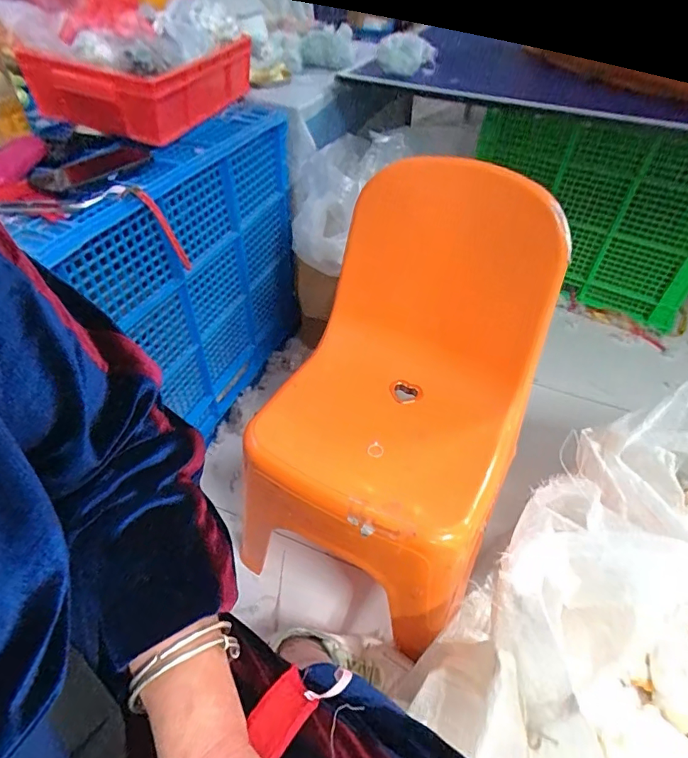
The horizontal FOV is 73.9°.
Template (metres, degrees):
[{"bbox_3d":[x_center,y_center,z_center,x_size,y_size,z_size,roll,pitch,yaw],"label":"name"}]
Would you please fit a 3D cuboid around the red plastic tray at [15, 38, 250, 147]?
[{"bbox_3d":[-0.311,-0.506,0.780,0.188,0.096,0.321,14,47,11],"label":"red plastic tray"}]

